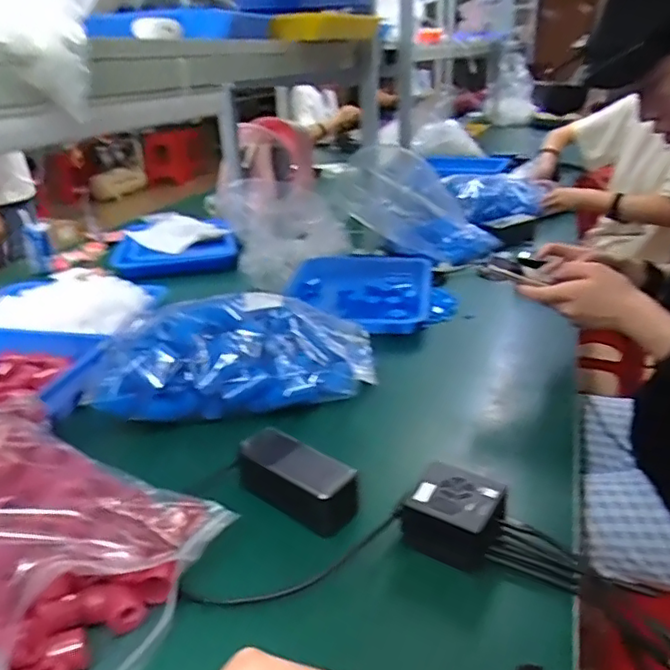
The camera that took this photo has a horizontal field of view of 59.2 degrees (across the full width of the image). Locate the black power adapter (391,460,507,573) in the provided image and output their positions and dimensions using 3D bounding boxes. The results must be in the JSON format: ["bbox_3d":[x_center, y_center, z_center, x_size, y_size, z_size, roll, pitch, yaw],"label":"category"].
[{"bbox_3d":[0.109,0.164,0.545,0.081,0.043,0.074,17,31,33],"label":"black power adapter"}]

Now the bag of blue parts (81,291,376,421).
[{"bbox_3d":[-0.127,0.025,0.768,0.342,0.102,0.174,-5,26,-8],"label":"bag of blue parts"}]

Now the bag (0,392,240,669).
[{"bbox_3d":[-0.291,0.160,0.519,0.356,0.094,0.226,15,30,31],"label":"bag"}]

